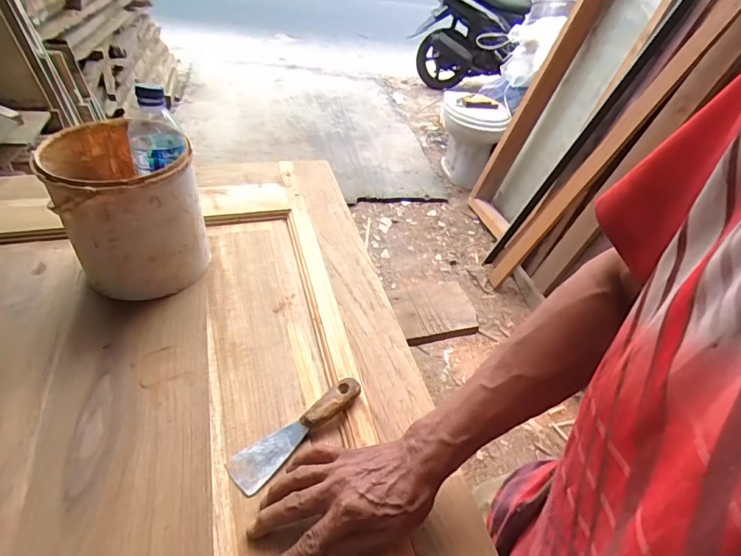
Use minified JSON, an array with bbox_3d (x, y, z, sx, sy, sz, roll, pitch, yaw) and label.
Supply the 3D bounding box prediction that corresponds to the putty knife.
[{"bbox_3d":[-0.081,0.164,0.500,0.045,0.021,0.161,35,50,28],"label":"putty knife"}]

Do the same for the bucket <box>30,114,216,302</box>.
[{"bbox_3d":[-0.330,-0.097,0.627,0.158,0.197,0.180,-20,49,-25],"label":"bucket"}]

